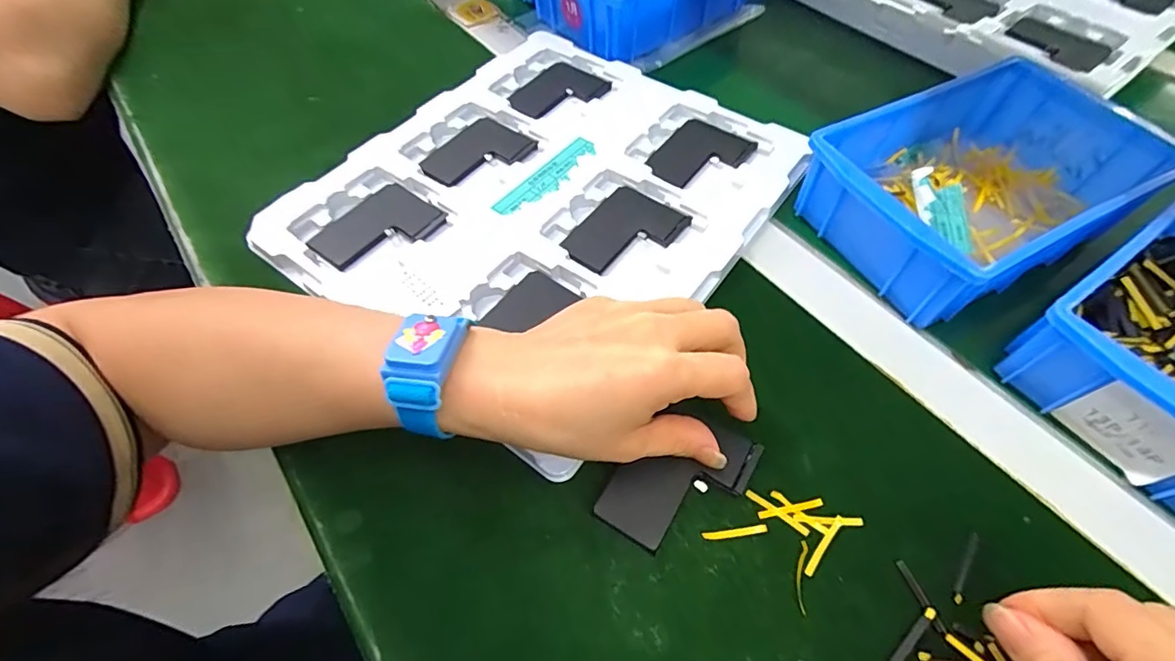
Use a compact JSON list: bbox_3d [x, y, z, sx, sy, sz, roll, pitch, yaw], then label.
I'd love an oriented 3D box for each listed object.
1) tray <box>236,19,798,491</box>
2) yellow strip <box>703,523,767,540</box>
[{"bbox_3d":[-0.025,-0.102,0.374,0.270,0.013,0.318,32,63,19],"label":"tray"},{"bbox_3d":[0.073,0.100,0.255,0.032,0.004,0.004,-6,65,-5],"label":"yellow strip"}]

